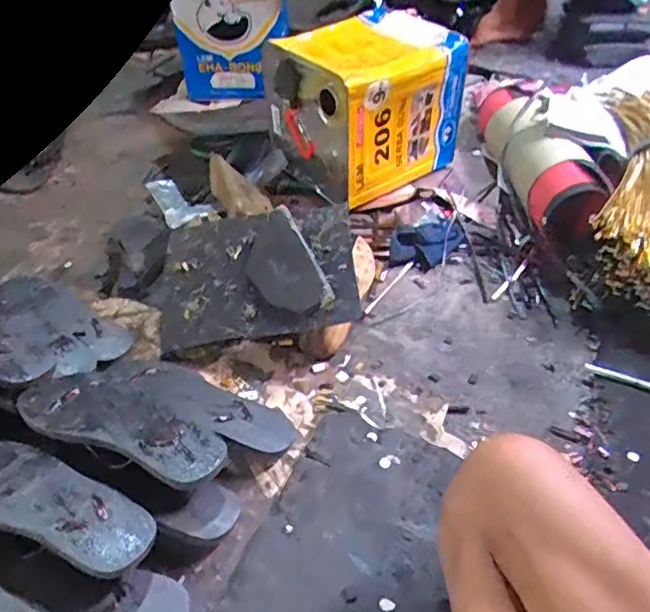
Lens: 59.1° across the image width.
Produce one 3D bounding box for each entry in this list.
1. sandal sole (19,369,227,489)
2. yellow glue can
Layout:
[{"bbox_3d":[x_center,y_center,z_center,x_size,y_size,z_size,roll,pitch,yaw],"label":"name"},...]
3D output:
[{"bbox_3d":[-0.219,0.121,0.634,0.243,0.019,0.113,14,29,17],"label":"sandal sole"},{"bbox_3d":[0.056,-0.356,1.015,0.251,0.234,0.261,-31,51,-26],"label":"yellow glue can"}]

